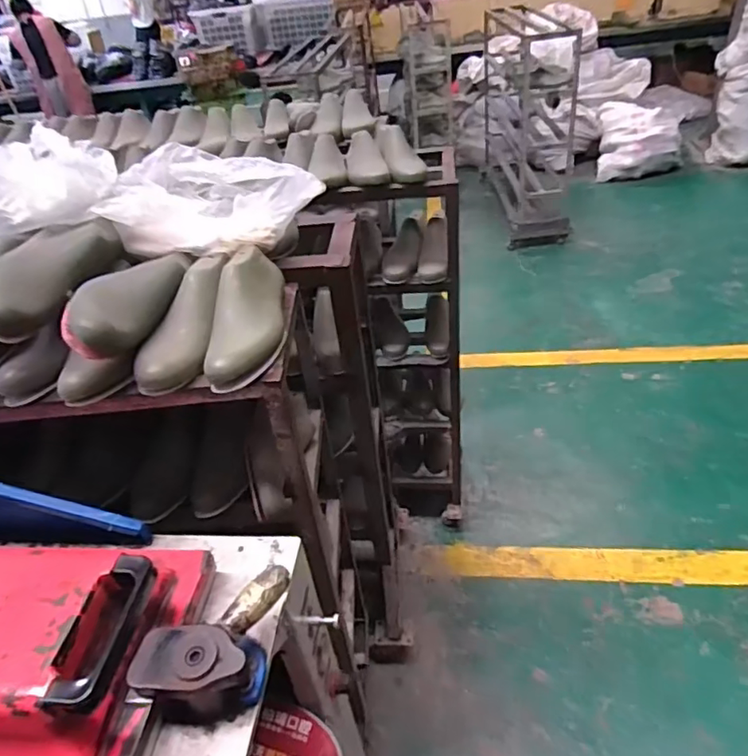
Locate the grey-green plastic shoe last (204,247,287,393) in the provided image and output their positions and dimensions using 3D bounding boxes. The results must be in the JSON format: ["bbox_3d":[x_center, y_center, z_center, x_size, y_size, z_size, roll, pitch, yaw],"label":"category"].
[{"bbox_3d":[-0.164,-0.086,0.754,0.088,0.069,0.250,-3,53,6],"label":"grey-green plastic shoe last"}]

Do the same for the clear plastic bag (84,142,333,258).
[{"bbox_3d":[-0.236,-0.282,0.876,0.303,0.106,0.205,-8,38,-4],"label":"clear plastic bag"}]

